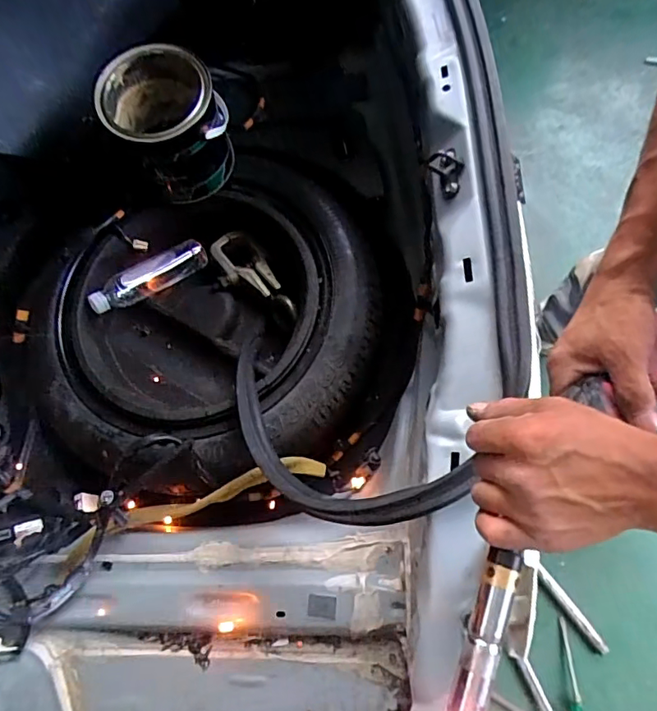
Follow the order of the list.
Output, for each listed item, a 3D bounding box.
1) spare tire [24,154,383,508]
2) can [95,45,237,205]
[{"bbox_3d":[-0.206,-0.063,0.782,0.531,0.150,0.495,-2,72,6],"label":"spare tire"},{"bbox_3d":[-0.240,-0.352,0.794,0.164,0.178,0.177,-21,71,0],"label":"can"}]

